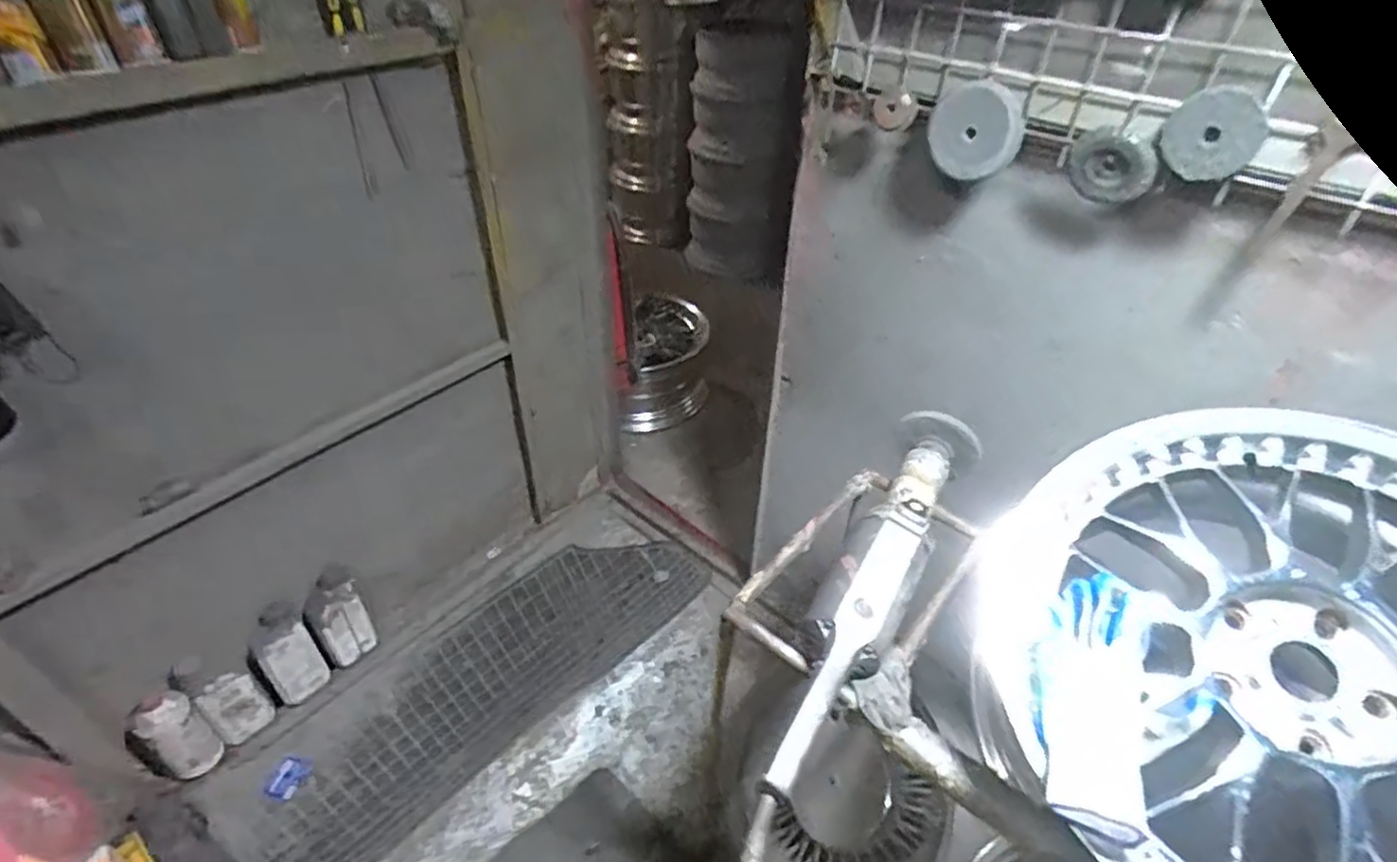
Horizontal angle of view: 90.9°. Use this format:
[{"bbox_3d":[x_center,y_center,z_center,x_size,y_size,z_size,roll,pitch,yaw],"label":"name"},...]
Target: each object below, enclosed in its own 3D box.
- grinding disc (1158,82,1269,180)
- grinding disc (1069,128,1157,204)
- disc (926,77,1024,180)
[{"bbox_3d":[0.511,-0.295,0.685,0.081,0.084,0.018,-4,12,30],"label":"grinding disc"},{"bbox_3d":[0.456,-0.289,0.758,0.017,0.073,0.087,-30,49,-33],"label":"grinding disc"},{"bbox_3d":[0.331,-0.361,0.826,0.101,0.107,0.028,-24,-6,34],"label":"disc"}]

